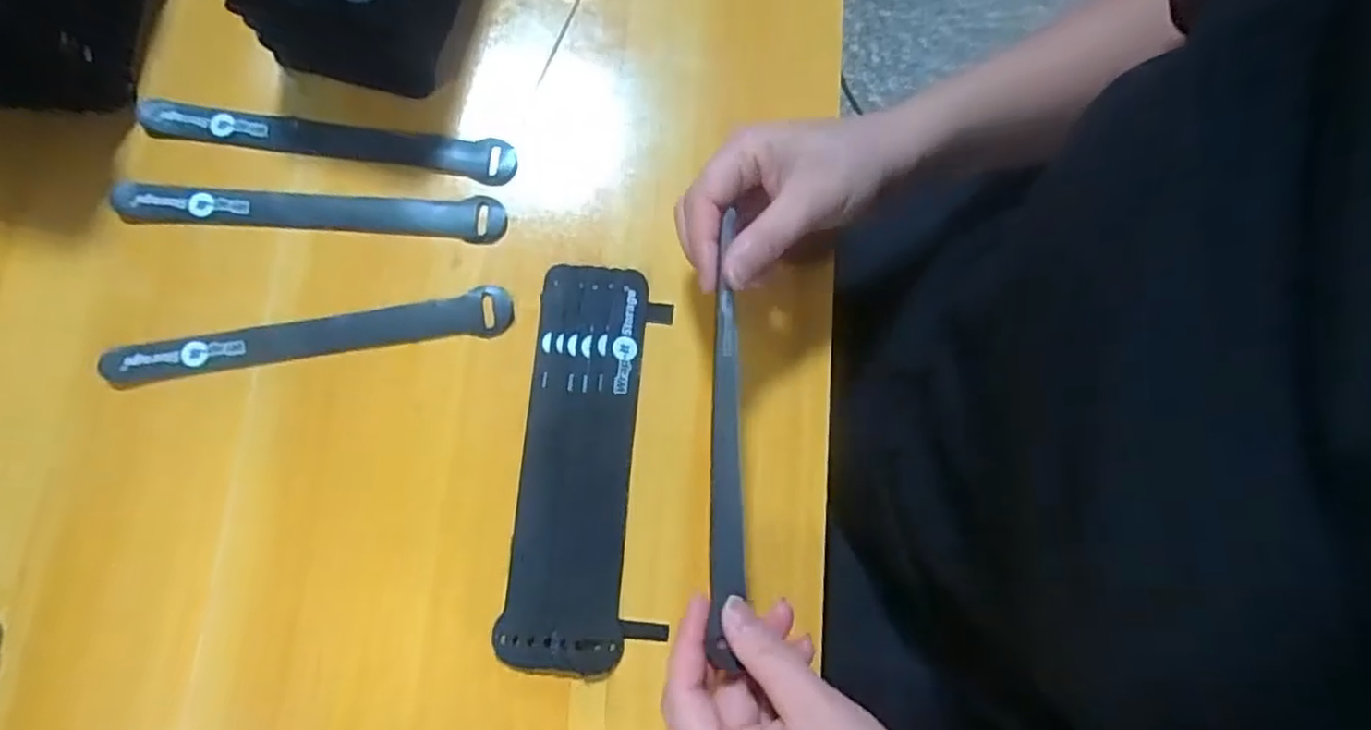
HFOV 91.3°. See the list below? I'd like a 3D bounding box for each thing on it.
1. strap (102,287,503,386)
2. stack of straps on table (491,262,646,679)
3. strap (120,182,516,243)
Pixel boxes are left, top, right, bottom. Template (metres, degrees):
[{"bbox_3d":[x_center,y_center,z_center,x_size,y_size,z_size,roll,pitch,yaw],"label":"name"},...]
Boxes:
[{"bbox_3d":[-0.193,-0.015,0.345,0.201,0.004,0.024,-8,85,-3],"label":"strap"},{"bbox_3d":[-0.055,0.048,0.344,0.057,0.006,0.201,6,79,-3],"label":"stack of straps on table"},{"bbox_3d":[-0.200,-0.084,0.359,0.203,0.004,0.024,4,79,-4],"label":"strap"}]

